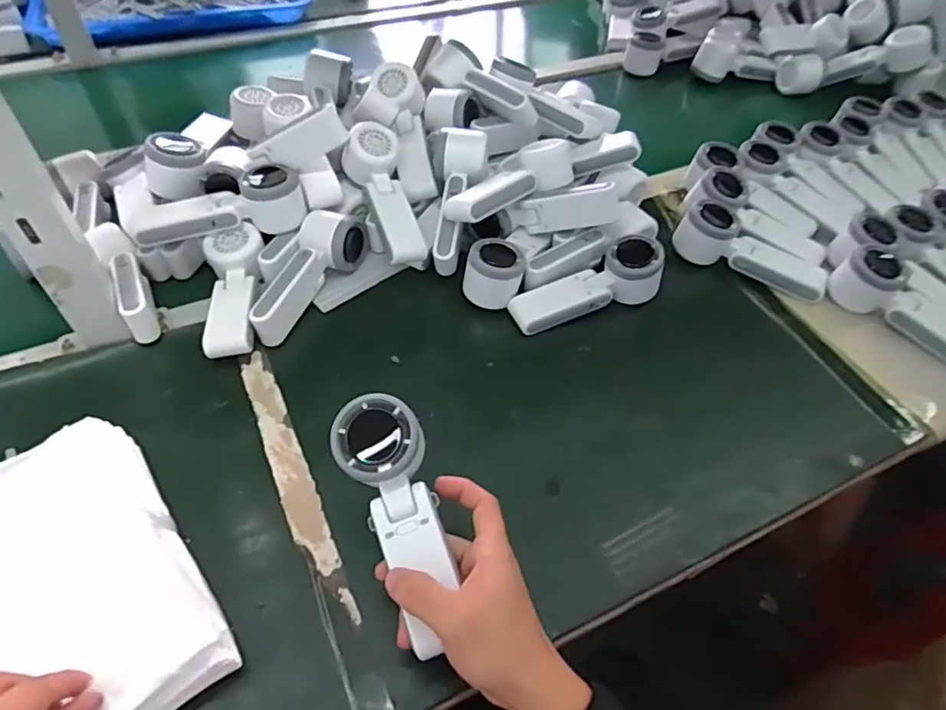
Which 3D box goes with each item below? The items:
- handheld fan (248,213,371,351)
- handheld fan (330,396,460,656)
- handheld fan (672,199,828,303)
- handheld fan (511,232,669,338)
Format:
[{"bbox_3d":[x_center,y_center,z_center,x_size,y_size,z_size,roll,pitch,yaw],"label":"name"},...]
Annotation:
[{"bbox_3d":[-0.168,-0.084,0.602,0.056,0.057,0.169,16,51,10],"label":"handheld fan"},{"bbox_3d":[-0.048,0.107,0.393,0.055,0.034,0.162,-17,81,-14],"label":"handheld fan"},{"bbox_3d":[0.314,-0.116,0.660,0.165,0.061,0.074,34,56,23],"label":"handheld fan"},{"bbox_3d":[0.116,-0.075,0.611,0.159,0.062,0.065,-14,52,-15],"label":"handheld fan"}]

